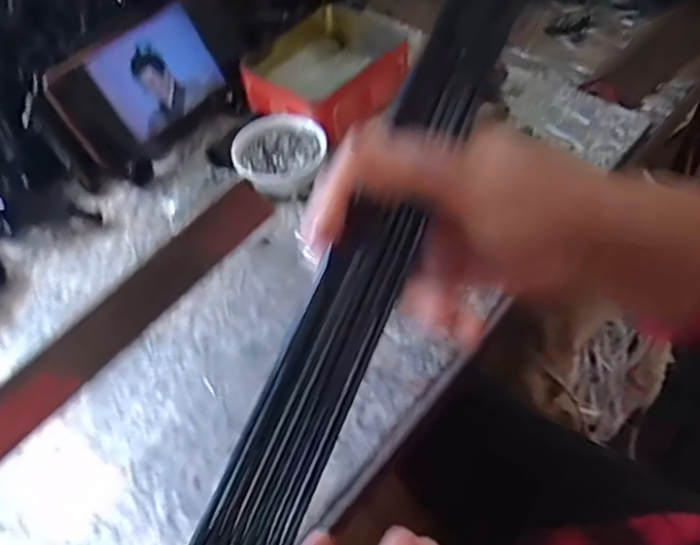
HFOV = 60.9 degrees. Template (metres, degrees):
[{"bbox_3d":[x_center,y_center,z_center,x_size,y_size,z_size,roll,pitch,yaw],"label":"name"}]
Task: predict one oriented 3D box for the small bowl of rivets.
[{"bbox_3d":[-0.054,-0.091,0.469,0.071,0.026,0.074,-3,52,3],"label":"small bowl of rivets"}]

